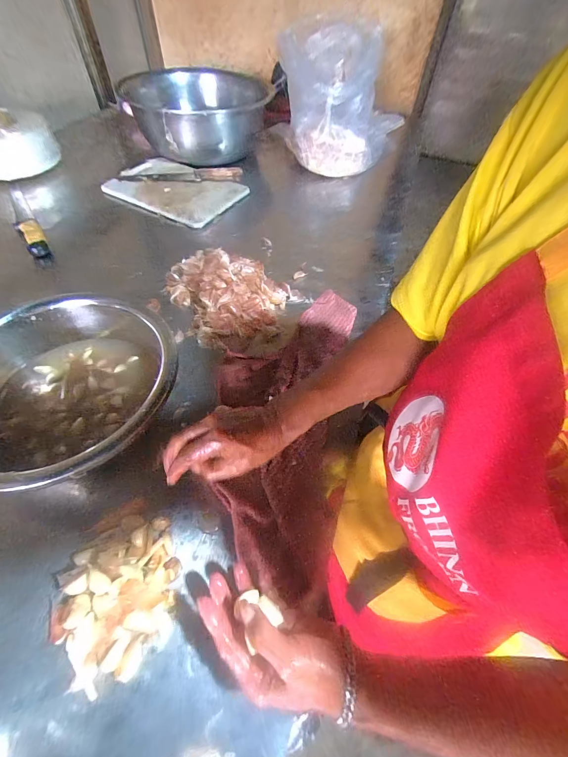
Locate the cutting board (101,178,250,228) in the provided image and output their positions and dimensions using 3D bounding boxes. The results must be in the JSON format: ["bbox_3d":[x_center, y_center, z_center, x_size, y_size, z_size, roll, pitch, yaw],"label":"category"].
[{"bbox_3d":[-0.297,-0.521,0.877,0.333,0.027,0.221,26,57,14],"label":"cutting board"}]

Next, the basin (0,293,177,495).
[{"bbox_3d":[-0.274,0.017,0.436,0.251,0.105,0.276,2,55,-3],"label":"basin"}]

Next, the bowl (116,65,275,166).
[{"bbox_3d":[-0.259,-0.842,1.019,0.450,0.163,0.507,-6,55,-8],"label":"bowl"}]

